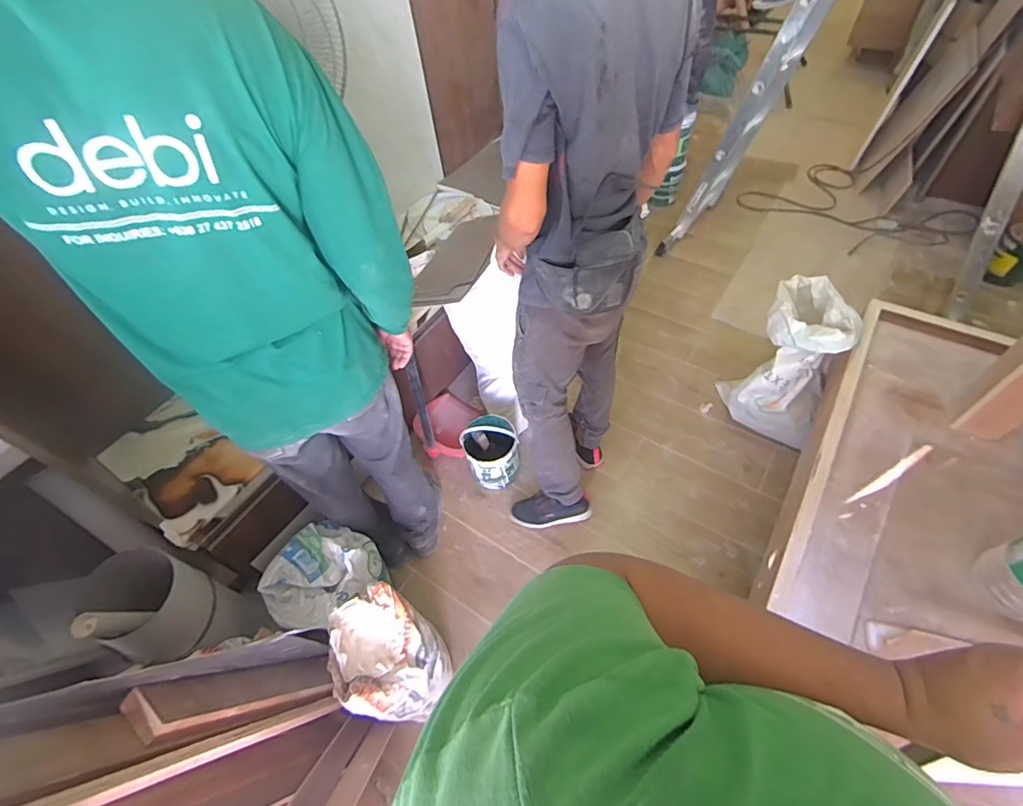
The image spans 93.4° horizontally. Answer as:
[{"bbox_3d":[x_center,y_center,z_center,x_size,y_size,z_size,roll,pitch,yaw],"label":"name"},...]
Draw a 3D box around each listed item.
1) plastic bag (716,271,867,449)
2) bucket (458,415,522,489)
[{"bbox_3d":[0.902,-0.147,1.584,0.287,0.467,0.413,24,60,21],"label":"plastic bag"},{"bbox_3d":[-0.064,0.157,1.592,0.170,0.225,0.159,-2,54,3],"label":"bucket"}]

